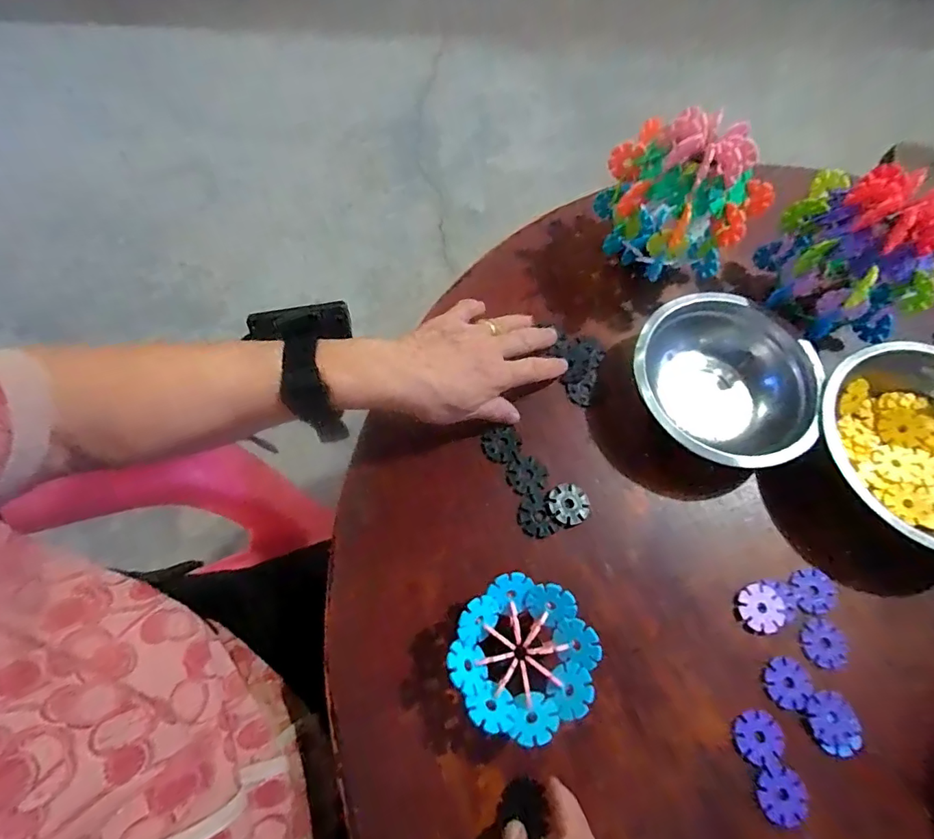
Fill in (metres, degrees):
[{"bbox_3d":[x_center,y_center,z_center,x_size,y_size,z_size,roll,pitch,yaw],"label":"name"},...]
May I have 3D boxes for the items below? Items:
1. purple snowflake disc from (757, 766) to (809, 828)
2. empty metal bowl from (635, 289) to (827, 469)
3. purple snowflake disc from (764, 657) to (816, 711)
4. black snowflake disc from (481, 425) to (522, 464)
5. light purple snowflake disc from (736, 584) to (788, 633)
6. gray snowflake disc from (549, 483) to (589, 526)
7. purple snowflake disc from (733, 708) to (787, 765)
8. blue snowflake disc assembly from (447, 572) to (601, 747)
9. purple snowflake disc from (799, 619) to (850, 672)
[{"bbox_3d":[0.203,0.242,0.318,0.031,0.006,0.030,1,58,-1],"label":"purple snowflake disc"},{"bbox_3d":[0.203,-0.029,0.398,0.135,0.047,0.141,1,68,-2],"label":"empty metal bowl"},{"bbox_3d":[0.222,0.182,0.341,0.031,0.004,0.031,1,68,-2],"label":"purple snowflake disc"},{"bbox_3d":[0.028,0.020,0.392,0.031,0.004,0.028,-16,70,-8],"label":"black snowflake disc"},{"bbox_3d":[0.214,0.137,0.360,0.034,0.005,0.032,1,68,-2],"label":"light purple snowflake disc"},{"bbox_3d":[0.078,0.064,0.376,0.029,0.004,0.030,1,68,-2],"label":"gray snowflake disc"},{"bbox_3d":[0.194,0.211,0.329,0.032,0.004,0.029,-24,69,-9],"label":"purple snowflake disc"},{"bbox_3d":[0.035,0.152,0.322,0.086,0.040,0.088,1,68,-2],"label":"blue snowflake disc assembly"},{"bbox_3d":[0.254,0.159,0.352,0.032,0.004,0.032,1,68,-2],"label":"purple snowflake disc"}]

